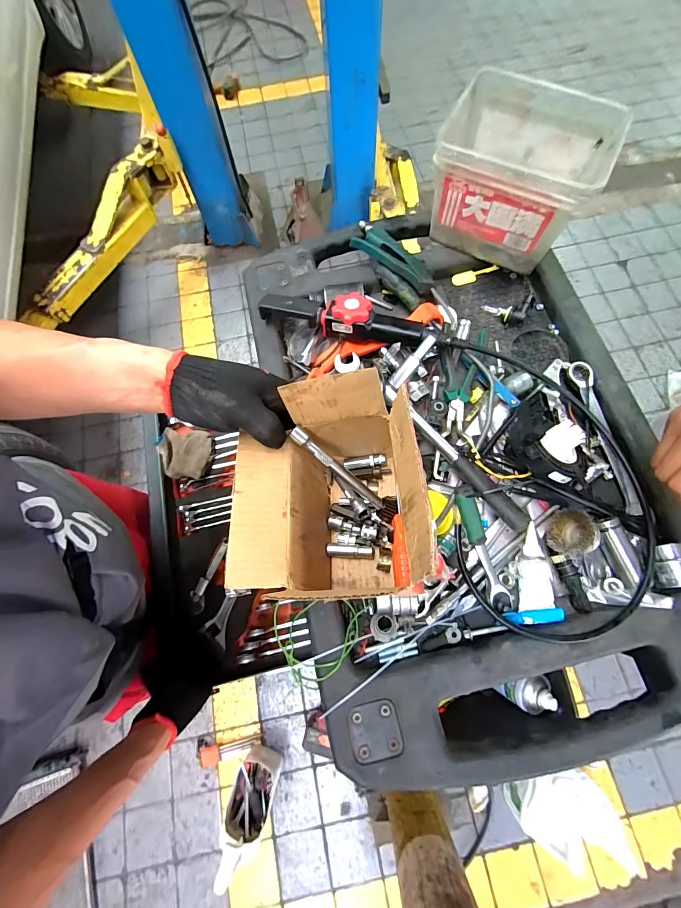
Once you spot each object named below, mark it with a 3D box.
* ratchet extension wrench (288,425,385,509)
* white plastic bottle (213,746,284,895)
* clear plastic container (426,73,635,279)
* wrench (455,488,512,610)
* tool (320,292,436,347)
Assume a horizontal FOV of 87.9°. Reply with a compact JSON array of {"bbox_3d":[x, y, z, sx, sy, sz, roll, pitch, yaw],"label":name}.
[{"bbox_3d":[-0.002,0.016,0.371,0.124,0.009,0.012,41,75,-15],"label":"ratchet extension wrench"},{"bbox_3d":[-0.269,0.999,0.984,0.123,0.251,0.214,22,73,9],"label":"white plastic bottle"},{"bbox_3d":[0.239,-0.380,0.492,0.190,0.135,0.173,29,74,12],"label":"clear plastic container"},{"bbox_3d":[0.160,0.106,0.400,0.025,0.017,0.143,-19,89,-4],"label":"wrench"},{"bbox_3d":[0.048,-0.179,0.471,0.149,0.043,0.060,12,72,6],"label":"tool"}]

